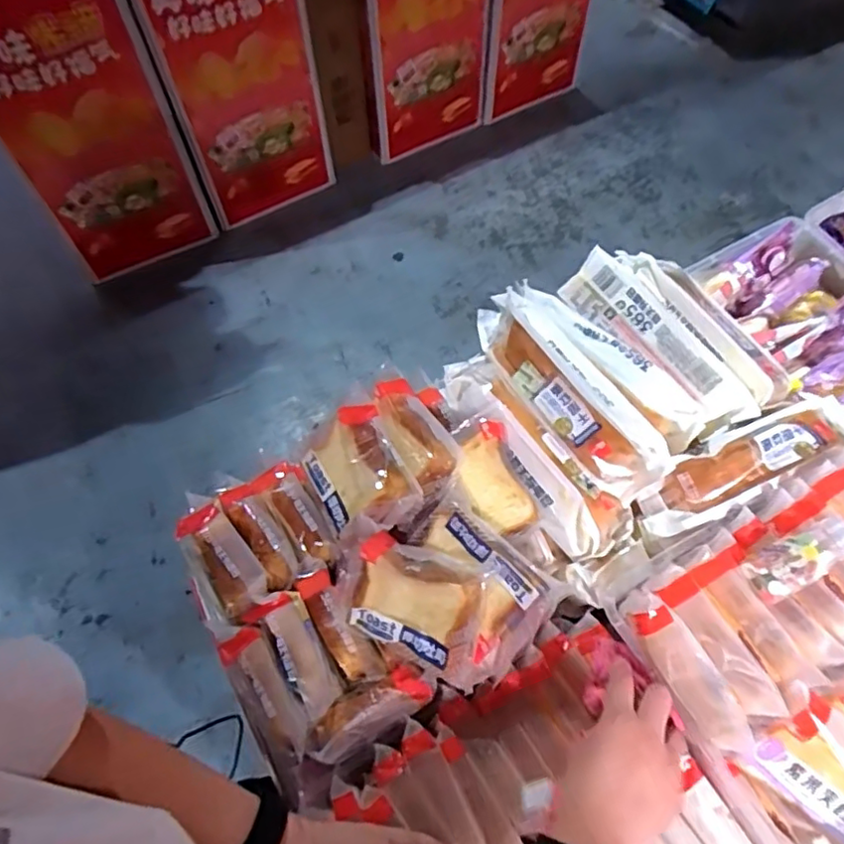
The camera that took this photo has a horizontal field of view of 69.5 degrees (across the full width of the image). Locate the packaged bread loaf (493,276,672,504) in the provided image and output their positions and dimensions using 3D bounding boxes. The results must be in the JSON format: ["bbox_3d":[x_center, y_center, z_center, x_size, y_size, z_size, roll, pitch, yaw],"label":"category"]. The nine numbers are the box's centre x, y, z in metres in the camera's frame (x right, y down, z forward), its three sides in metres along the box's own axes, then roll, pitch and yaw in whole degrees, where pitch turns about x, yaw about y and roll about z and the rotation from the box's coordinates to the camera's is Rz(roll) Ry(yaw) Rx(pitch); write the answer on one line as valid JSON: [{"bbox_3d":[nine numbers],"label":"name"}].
[{"bbox_3d":[0.148,-0.038,0.614,0.086,0.043,0.257,-25,66,-12],"label":"packaged bread loaf"}]

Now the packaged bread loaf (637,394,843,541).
[{"bbox_3d":[0.321,0.035,0.588,0.253,0.044,0.066,-24,65,-11],"label":"packaged bread loaf"}]

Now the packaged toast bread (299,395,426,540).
[{"bbox_3d":[-0.060,0.046,0.575,0.100,0.045,0.127,-52,55,22],"label":"packaged toast bread"}]

